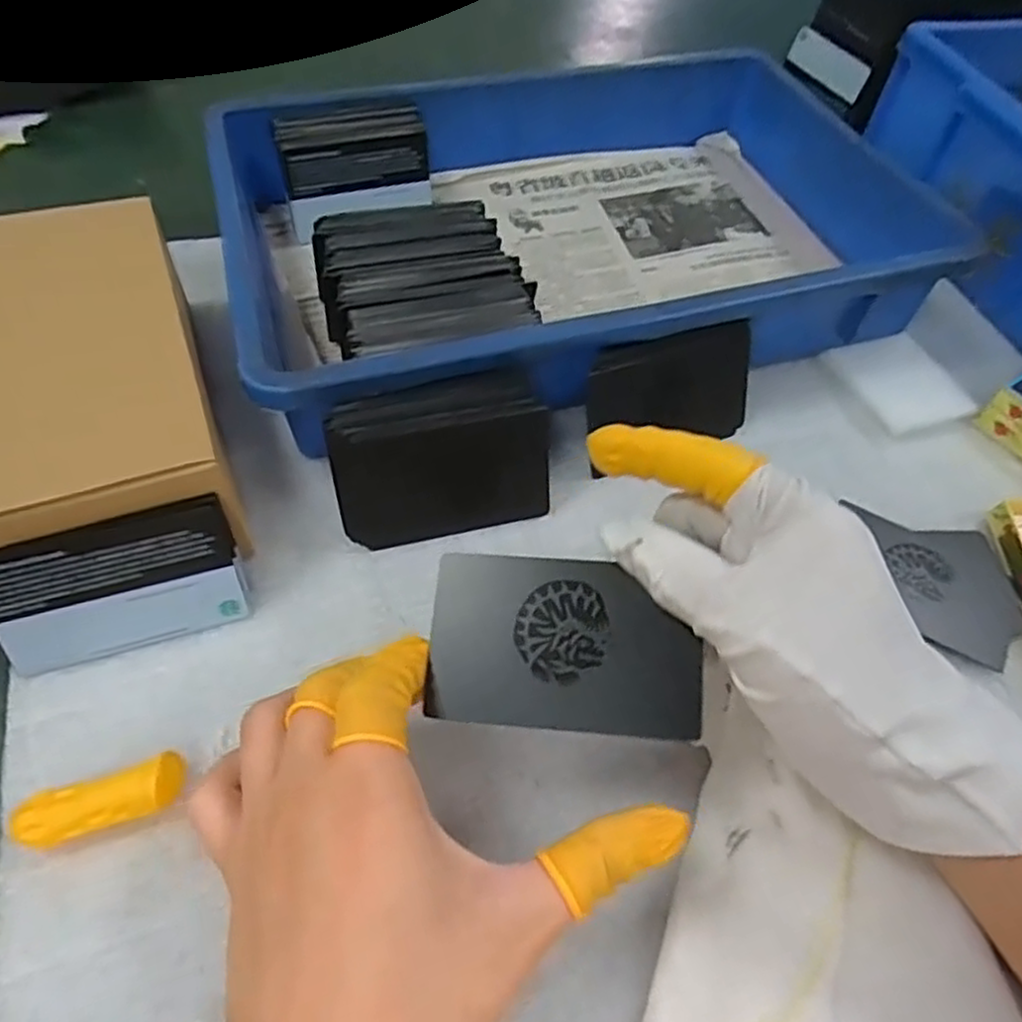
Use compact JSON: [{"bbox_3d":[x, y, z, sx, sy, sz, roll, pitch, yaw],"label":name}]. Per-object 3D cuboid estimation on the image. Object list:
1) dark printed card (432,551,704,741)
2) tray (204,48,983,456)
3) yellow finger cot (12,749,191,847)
[{"bbox_3d":[0.016,0.041,0.232,0.084,0.004,0.053,2,71,9],"label":"dark printed card"},{"bbox_3d":[0.031,-0.165,0.420,0.363,0.065,0.254,-13,56,-13],"label":"tray"},{"bbox_3d":[-0.136,0.098,0.245,0.051,0.021,0.018,-13,56,-14],"label":"yellow finger cot"}]

